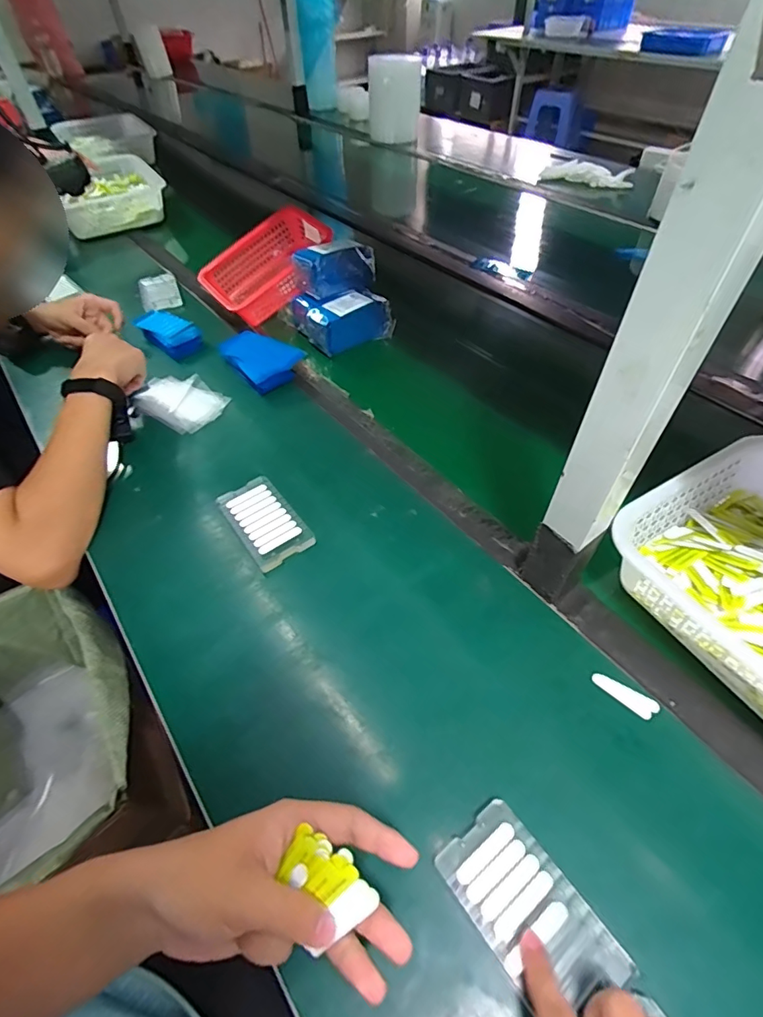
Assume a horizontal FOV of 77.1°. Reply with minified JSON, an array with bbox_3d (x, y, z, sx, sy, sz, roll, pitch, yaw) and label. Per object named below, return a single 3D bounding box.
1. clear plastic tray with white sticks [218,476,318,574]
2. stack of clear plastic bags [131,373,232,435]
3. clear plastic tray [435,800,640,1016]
[{"bbox_3d":[-0.136,0.014,0.551,0.068,0.010,0.121,-31,56,-22],"label":"clear plastic tray with white sticks"},{"bbox_3d":[-0.298,-0.163,0.715,0.137,0.009,0.097,30,57,24],"label":"stack of clear plastic bags"},{"bbox_3d":[0.099,0.271,0.323,0.067,0.006,0.116,-31,56,-22],"label":"clear plastic tray"}]

